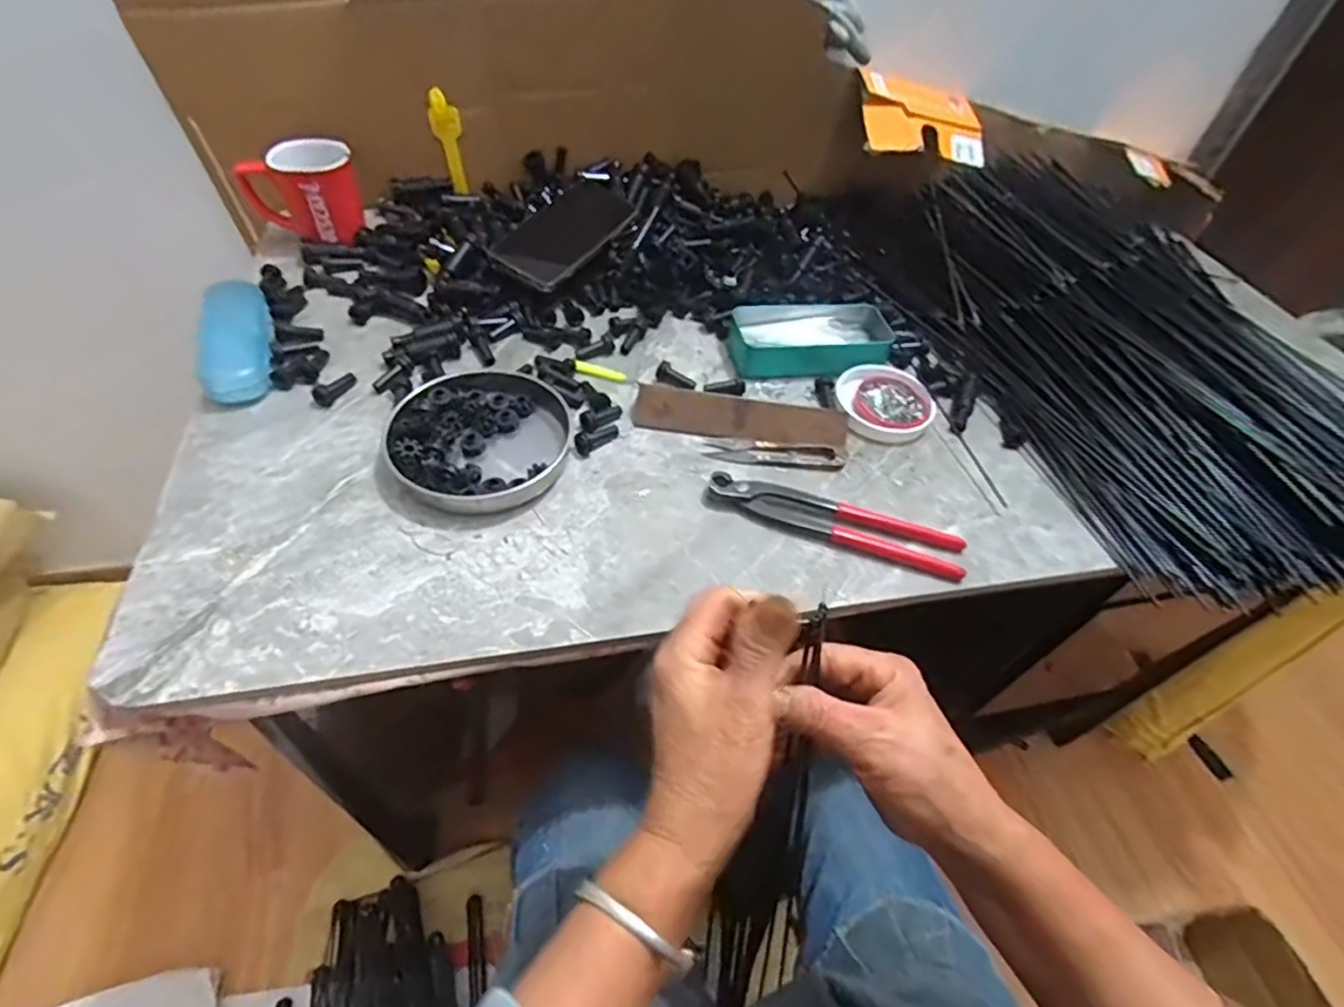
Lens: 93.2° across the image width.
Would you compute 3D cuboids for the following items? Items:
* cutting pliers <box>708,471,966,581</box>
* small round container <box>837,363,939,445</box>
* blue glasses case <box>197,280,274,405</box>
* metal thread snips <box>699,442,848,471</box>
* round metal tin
[{"bbox_3d":[0.124,0.012,0.483,0.193,0.015,0.041,15,50,7],"label":"cutting pliers"},{"bbox_3d":[0.195,-0.092,0.574,0.085,0.016,0.085,-4,51,-9],"label":"small round container"},{"bbox_3d":[-0.374,-0.145,0.547,0.047,0.032,0.143,-13,53,-16],"label":"blue glasses case"},{"bbox_3d":[0.086,-0.040,0.532,0.111,0.009,0.022,5,50,-2],"label":"metal thread snips"},{"bbox_3d":[-0.150,-0.053,0.501,0.131,0.023,0.140,3,50,-3],"label":"round metal tin"}]

